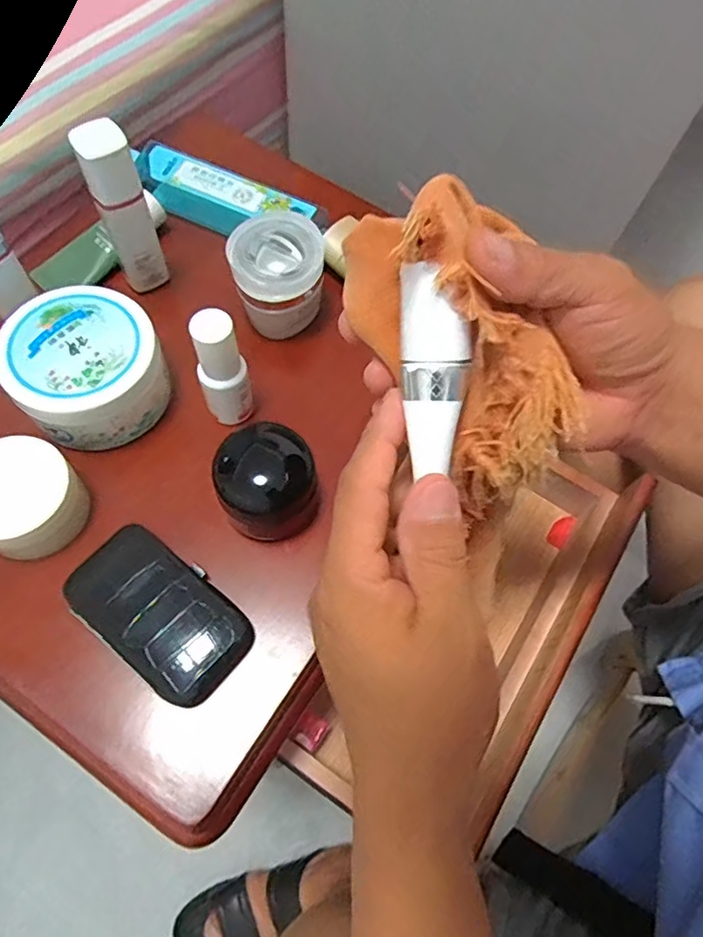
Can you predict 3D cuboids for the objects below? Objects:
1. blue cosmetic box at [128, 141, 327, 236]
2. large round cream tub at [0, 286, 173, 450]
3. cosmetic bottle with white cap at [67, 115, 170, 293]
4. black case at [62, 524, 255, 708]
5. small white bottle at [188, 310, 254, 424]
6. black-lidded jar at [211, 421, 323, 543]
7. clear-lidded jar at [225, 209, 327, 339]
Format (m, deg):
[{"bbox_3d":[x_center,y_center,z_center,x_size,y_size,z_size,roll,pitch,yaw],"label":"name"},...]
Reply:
[{"bbox_3d":[-0.102,-0.215,0.473,0.154,0.032,0.040,22,66,7],"label":"blue cosmetic box"},{"bbox_3d":[-0.172,-0.065,0.386,0.088,0.051,0.092,1,65,-3],"label":"large round cream tub"},{"bbox_3d":[-0.154,-0.172,0.403,0.032,0.122,0.024,-21,68,-12],"label":"cosmetic bottle with white cap"},{"bbox_3d":[-0.113,0.084,0.346,0.108,0.018,0.062,37,69,13],"label":"black case"},{"bbox_3d":[-0.083,-0.062,0.379,0.029,0.090,0.025,-16,67,-10],"label":"small white bottle"},{"bbox_3d":[-0.055,0.009,0.373,0.058,0.045,0.069,-21,68,-12],"label":"black-lidded jar"},{"bbox_3d":[-0.052,-0.137,0.426,0.065,0.062,0.062,-12,67,-9],"label":"clear-lidded jar"}]

